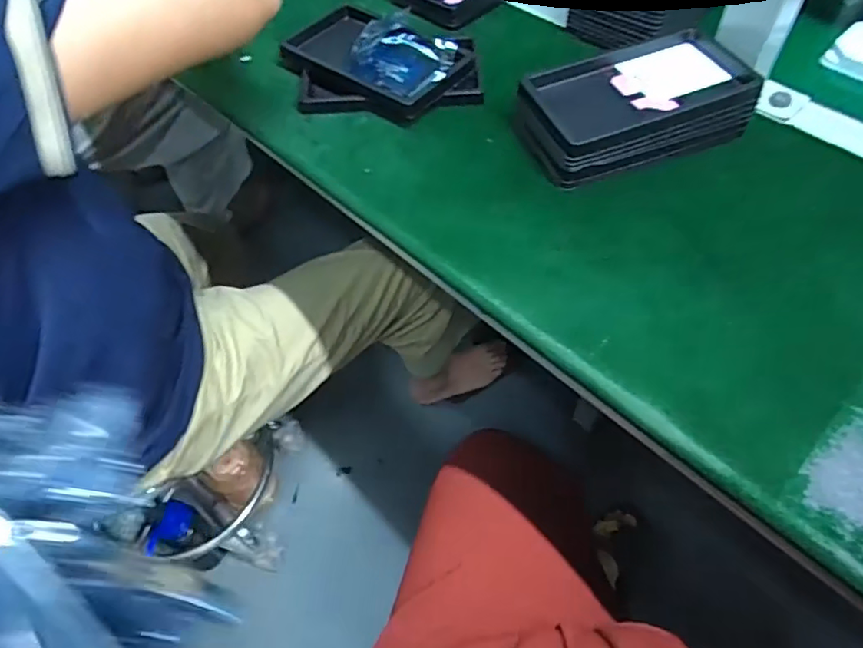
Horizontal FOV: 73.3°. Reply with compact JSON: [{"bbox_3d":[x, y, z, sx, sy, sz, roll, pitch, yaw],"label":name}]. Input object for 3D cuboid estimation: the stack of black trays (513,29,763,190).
[{"bbox_3d":[0.159,-0.175,0.455,0.176,0.042,0.104,-19,57,-9],"label":"stack of black trays"}]

